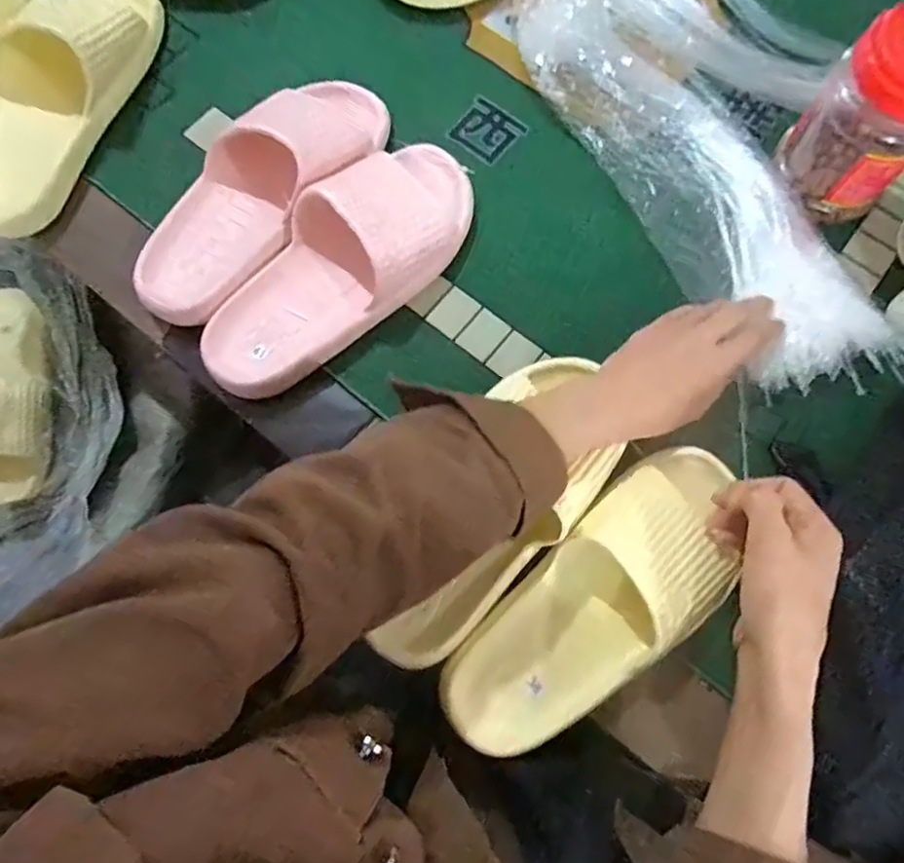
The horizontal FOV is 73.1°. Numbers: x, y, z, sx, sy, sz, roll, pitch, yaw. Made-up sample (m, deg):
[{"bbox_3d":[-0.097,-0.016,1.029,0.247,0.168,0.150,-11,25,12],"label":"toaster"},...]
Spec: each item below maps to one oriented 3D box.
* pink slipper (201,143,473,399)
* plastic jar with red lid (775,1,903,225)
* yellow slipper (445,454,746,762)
[{"bbox_3d":[-0.083,-0.133,0.468,0.099,0.058,0.254,42,78,12],"label":"pink slipper"},{"bbox_3d":[0.311,-0.229,0.451,0.090,0.116,0.075,38,78,11],"label":"plastic jar with red lid"},{"bbox_3d":[0.105,0.112,0.405,0.247,0.061,0.098,-45,78,-6],"label":"yellow slipper"}]

